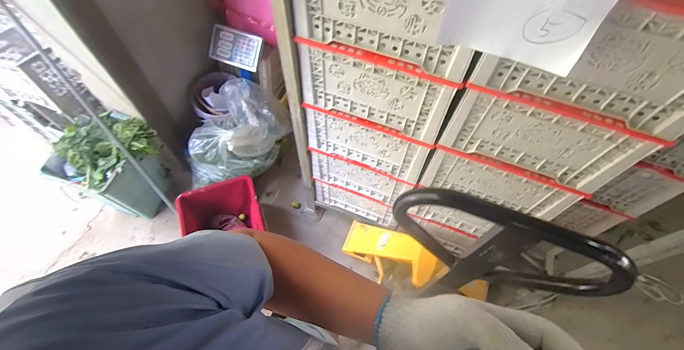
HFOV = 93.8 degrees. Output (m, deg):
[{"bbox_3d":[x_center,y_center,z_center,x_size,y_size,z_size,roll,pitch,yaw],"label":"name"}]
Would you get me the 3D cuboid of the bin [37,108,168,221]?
[{"bbox_3d":[-1.011,-0.019,1.513,0.322,0.518,0.341,16,61,8],"label":"bin"}]

